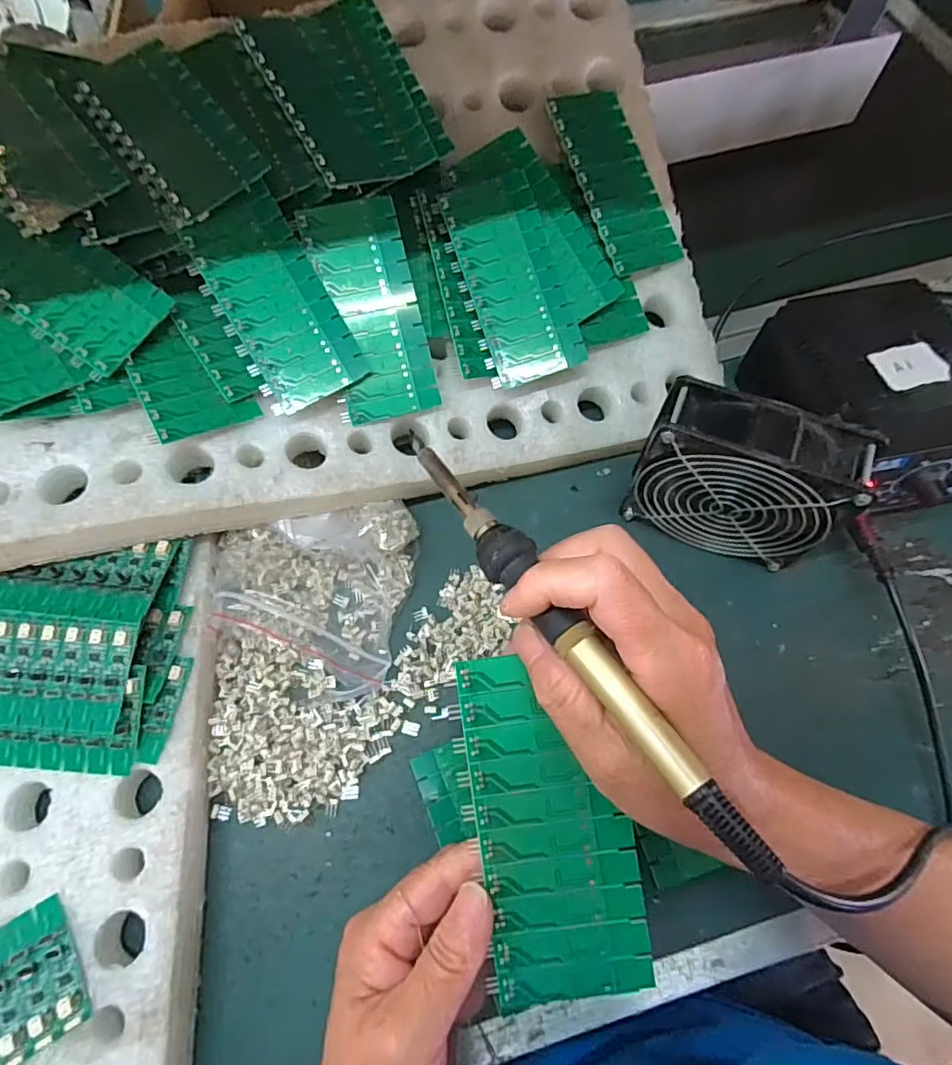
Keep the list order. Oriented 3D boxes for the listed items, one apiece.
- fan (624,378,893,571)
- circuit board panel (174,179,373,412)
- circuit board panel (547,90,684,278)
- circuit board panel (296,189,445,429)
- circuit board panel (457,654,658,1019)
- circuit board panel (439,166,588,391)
[{"bbox_3d":[0.163,-0.031,0.365,0.122,0.112,0.044,22,69,9],"label":"fan"},{"bbox_3d":[-0.128,-0.144,0.369,0.068,0.006,0.127,-32,97,-14],"label":"circuit board panel"},{"bbox_3d":[0.103,-0.260,0.429,0.064,0.007,0.136,-22,89,-20],"label":"circuit board panel"},{"bbox_3d":[-0.068,-0.147,0.384,0.061,0.005,0.138,-16,97,-8],"label":"circuit board panel"},{"bbox_3d":[0.032,0.120,0.238,0.062,0.004,0.137,-8,87,1],"label":"circuit board panel"},{"bbox_3d":[0.024,-0.175,0.400,0.066,0.006,0.141,-18,91,-3],"label":"circuit board panel"}]

